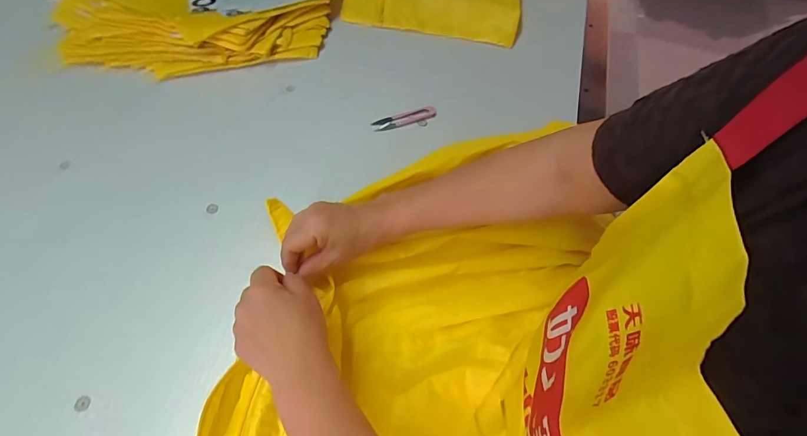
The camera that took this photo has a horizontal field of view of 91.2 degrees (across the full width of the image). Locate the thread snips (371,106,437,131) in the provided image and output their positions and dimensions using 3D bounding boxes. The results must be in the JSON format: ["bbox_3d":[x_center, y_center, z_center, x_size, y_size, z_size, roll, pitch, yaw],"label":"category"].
[{"bbox_3d":[0.002,-0.157,0.622,0.102,0.012,0.022,-17,62,-14],"label":"thread snips"}]

